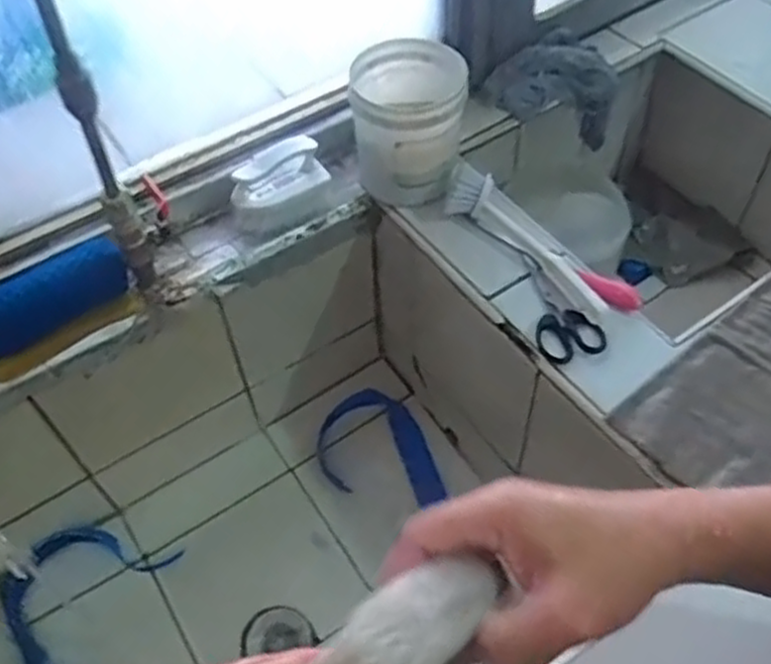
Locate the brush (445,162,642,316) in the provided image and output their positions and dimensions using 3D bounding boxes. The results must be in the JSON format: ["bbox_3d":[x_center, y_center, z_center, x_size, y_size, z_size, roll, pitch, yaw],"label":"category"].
[{"bbox_3d":[0.145,-0.092,0.756,0.048,0.047,0.230,-37,59,-23],"label":"brush"}]

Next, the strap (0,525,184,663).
[{"bbox_3d":[-0.353,0.337,0.853,0.177,0.060,0.251,3,53,6],"label":"strap"}]

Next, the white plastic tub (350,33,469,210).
[{"bbox_3d":[0.025,-0.210,0.790,0.112,0.127,0.113,-2,52,2],"label":"white plastic tub"}]

